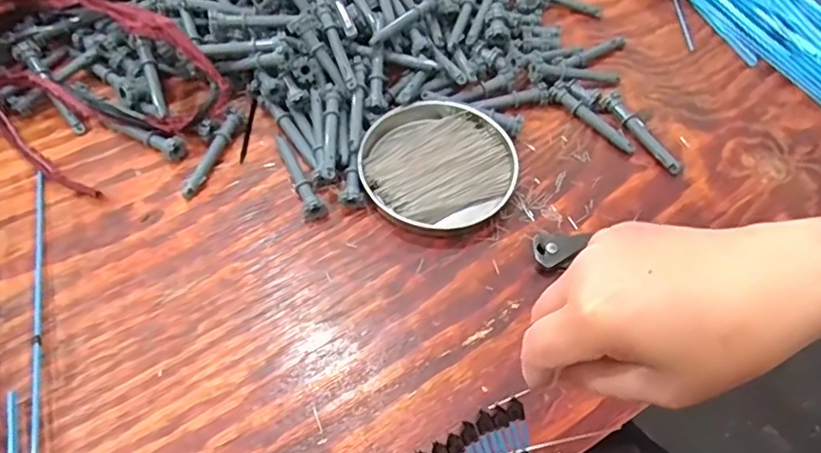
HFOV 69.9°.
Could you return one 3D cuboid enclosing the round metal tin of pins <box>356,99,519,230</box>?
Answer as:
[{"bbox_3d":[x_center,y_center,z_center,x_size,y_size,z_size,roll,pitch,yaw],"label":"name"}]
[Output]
[{"bbox_3d":[0.021,-0.057,0.514,0.130,0.020,0.126,1,58,-2],"label":"round metal tin of pins"}]

